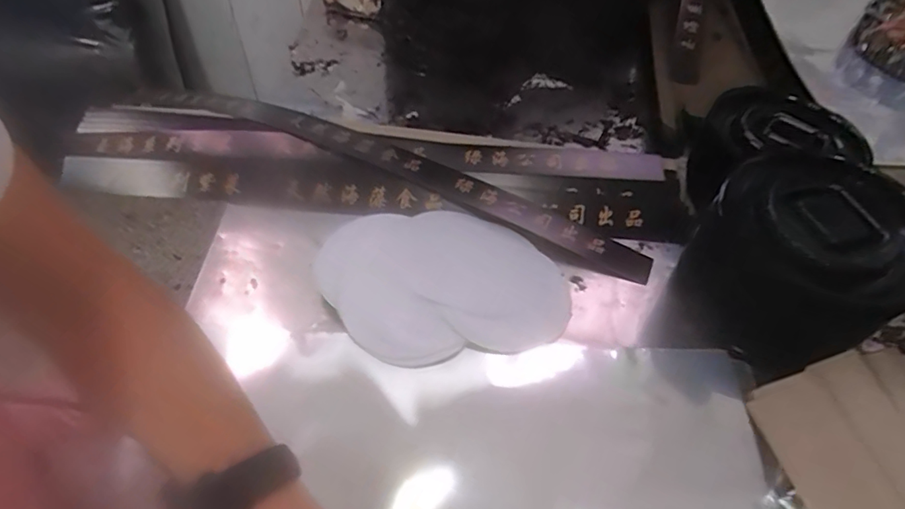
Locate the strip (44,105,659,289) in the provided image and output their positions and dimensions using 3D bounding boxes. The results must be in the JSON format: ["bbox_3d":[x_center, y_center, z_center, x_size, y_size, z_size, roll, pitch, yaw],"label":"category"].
[{"bbox_3d":[-0.112,-0.085,0.576,0.629,0.018,0.121,10,68,6],"label":"strip"}]

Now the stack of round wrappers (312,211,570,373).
[{"bbox_3d":[-0.010,0.024,0.493,0.225,0.018,0.158,-1,50,-1],"label":"stack of round wrappers"}]

